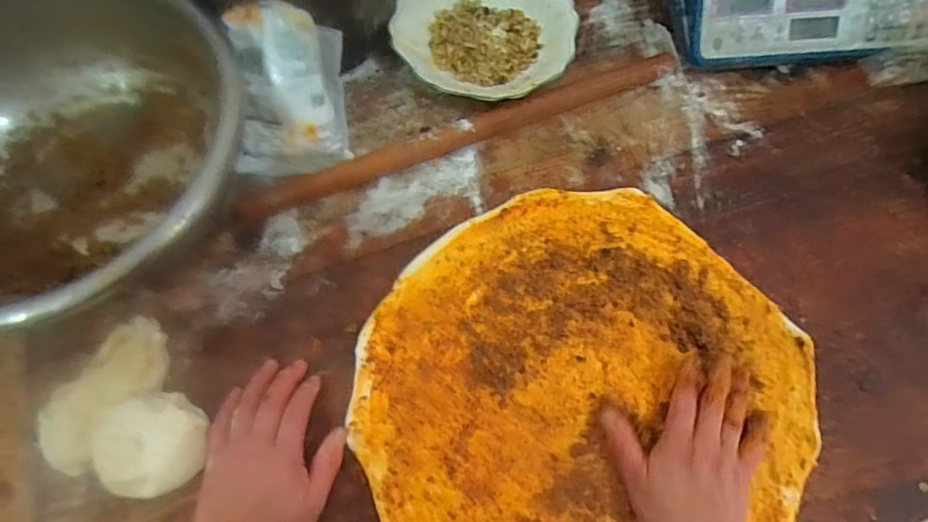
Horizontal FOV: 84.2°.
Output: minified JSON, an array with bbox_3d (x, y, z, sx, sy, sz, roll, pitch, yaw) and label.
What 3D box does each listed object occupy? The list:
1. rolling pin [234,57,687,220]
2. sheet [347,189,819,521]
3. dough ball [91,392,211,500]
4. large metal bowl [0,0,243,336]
[{"bbox_3d":[0.006,-0.133,0.522,0.464,0.023,0.024,-21,71,-11],"label":"rolling pin"},{"bbox_3d":[0.102,0.108,0.453,0.383,0.009,0.352,-26,72,-12],"label":"sheet"},{"bbox_3d":[-0.247,0.147,0.412,0.072,0.053,0.075,1,69,-2],"label":"dough ball"},{"bbox_3d":[-0.331,-0.107,0.453,0.298,0.125,0.322,1,69,-2],"label":"large metal bowl"}]

